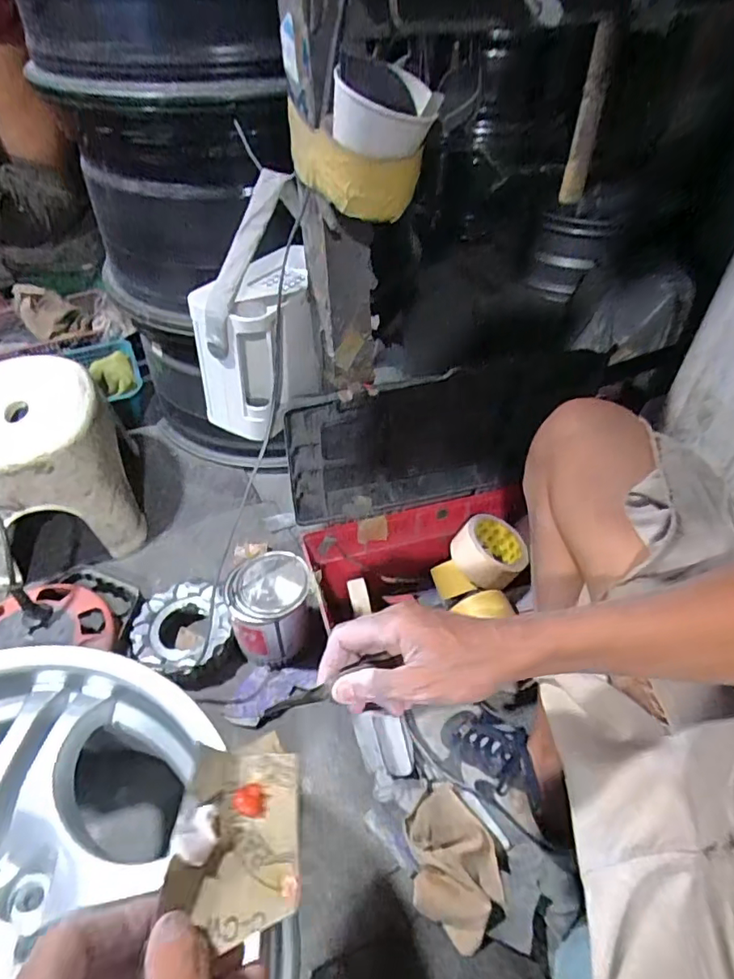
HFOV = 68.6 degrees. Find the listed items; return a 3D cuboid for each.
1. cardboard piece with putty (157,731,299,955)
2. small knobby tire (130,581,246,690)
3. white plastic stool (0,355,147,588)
[{"bbox_3d":[-0.060,0.156,0.250,0.059,0.016,0.081,7,33,-18],"label":"cardboard piece with putty"},{"bbox_3d":[-0.258,0.206,0.762,0.130,0.053,0.146,-17,51,-16],"label":"small knobby tire"},{"bbox_3d":[-0.522,-0.033,0.866,0.234,0.226,0.253,-18,52,-16],"label":"white plastic stool"}]

